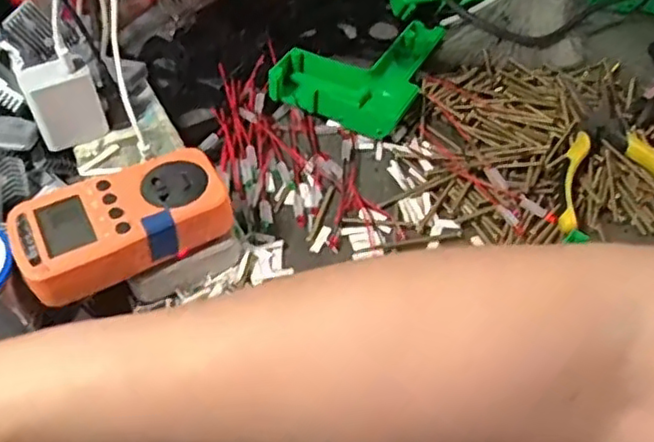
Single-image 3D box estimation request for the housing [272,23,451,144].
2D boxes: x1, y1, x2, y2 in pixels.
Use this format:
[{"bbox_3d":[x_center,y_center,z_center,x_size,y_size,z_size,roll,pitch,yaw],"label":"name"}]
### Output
[{"bbox_3d":[0.031,-0.137,0.562,0.113,0.029,0.143,20,54,18],"label":"housing"}]

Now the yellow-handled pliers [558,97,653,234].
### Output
[{"bbox_3d":[0.208,-0.048,0.480,0.096,0.021,0.124,-3,50,0],"label":"yellow-handled pliers"}]

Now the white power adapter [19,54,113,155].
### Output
[{"bbox_3d":[-0.190,-0.087,0.470,0.047,0.055,0.027,-18,52,-13],"label":"white power adapter"}]

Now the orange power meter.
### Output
[{"bbox_3d":[-0.127,0.000,0.408,0.126,0.034,0.067,-23,53,-16],"label":"orange power meter"}]

